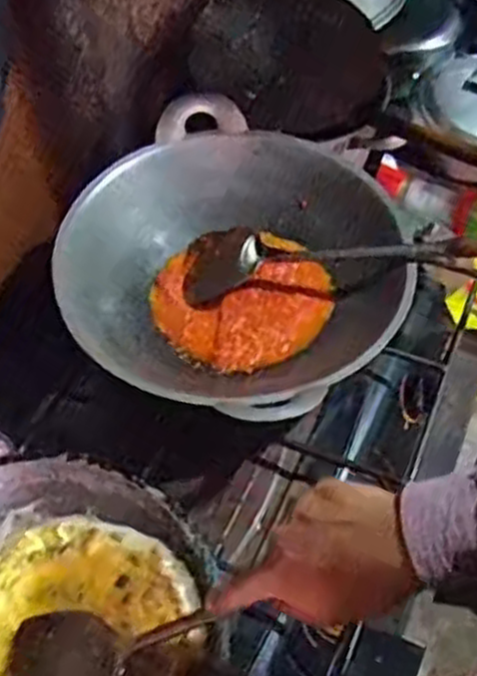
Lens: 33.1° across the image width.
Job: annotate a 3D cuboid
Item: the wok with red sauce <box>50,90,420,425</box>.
[{"bbox_3d":[0.000,-0.071,0.837,0.327,0.107,0.350,-1,54,2],"label":"wok with red sauce"}]

